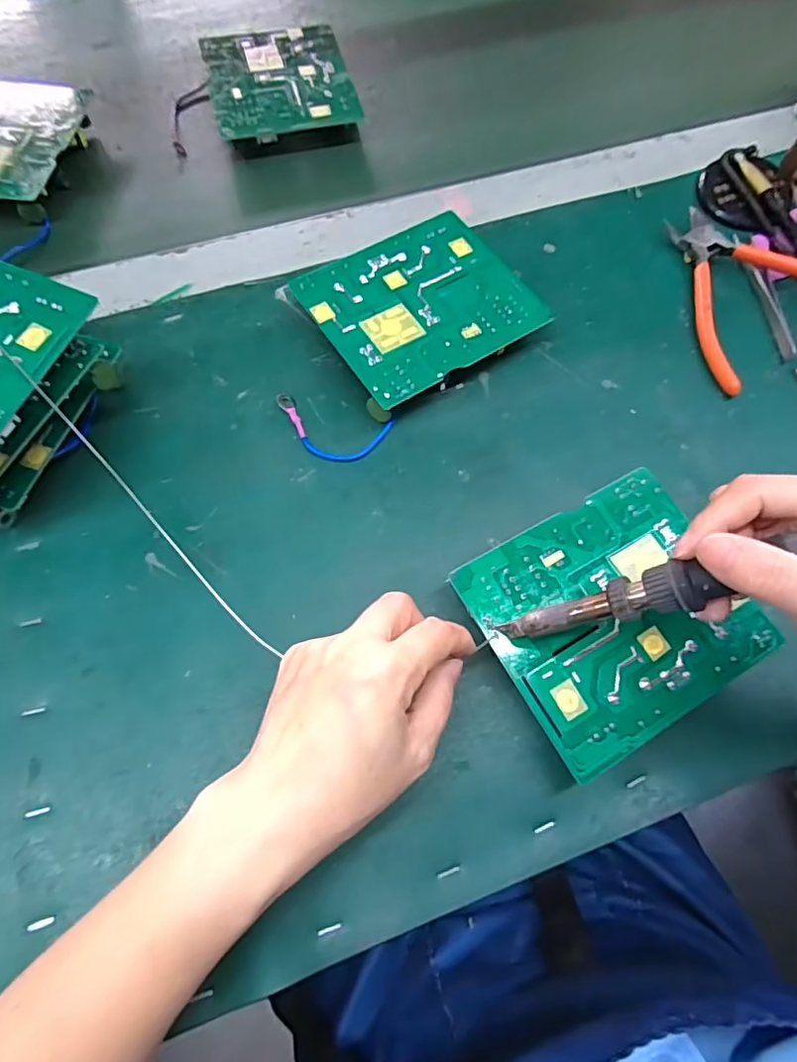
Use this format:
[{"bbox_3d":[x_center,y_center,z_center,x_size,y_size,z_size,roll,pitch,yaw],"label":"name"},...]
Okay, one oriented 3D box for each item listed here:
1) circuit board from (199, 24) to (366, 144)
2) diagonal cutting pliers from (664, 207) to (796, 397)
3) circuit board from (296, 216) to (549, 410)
[{"bbox_3d":[-0.098,-0.369,0.466,0.113,0.026,0.126,-15,68,-7],"label":"circuit board"},{"bbox_3d":[0.237,-0.172,0.389,0.118,0.022,0.137,-27,70,-12],"label":"diagonal cutting pliers"},{"bbox_3d":[0.014,-0.144,0.368,0.128,0.026,0.110,-32,71,-13],"label":"circuit board"}]

